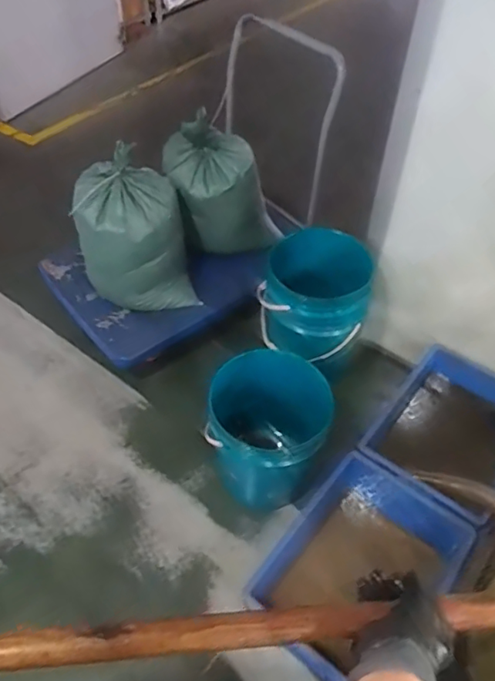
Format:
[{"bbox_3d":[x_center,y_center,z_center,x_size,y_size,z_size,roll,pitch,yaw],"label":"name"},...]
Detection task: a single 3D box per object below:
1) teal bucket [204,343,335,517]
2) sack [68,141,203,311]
[{"bbox_3d":[0.040,0.250,1.473,0.308,0.347,0.271,15,50,11],"label":"teal bucket"},{"bbox_3d":[-0.334,-0.302,1.674,0.311,0.441,0.226,-10,50,-10],"label":"sack"}]

